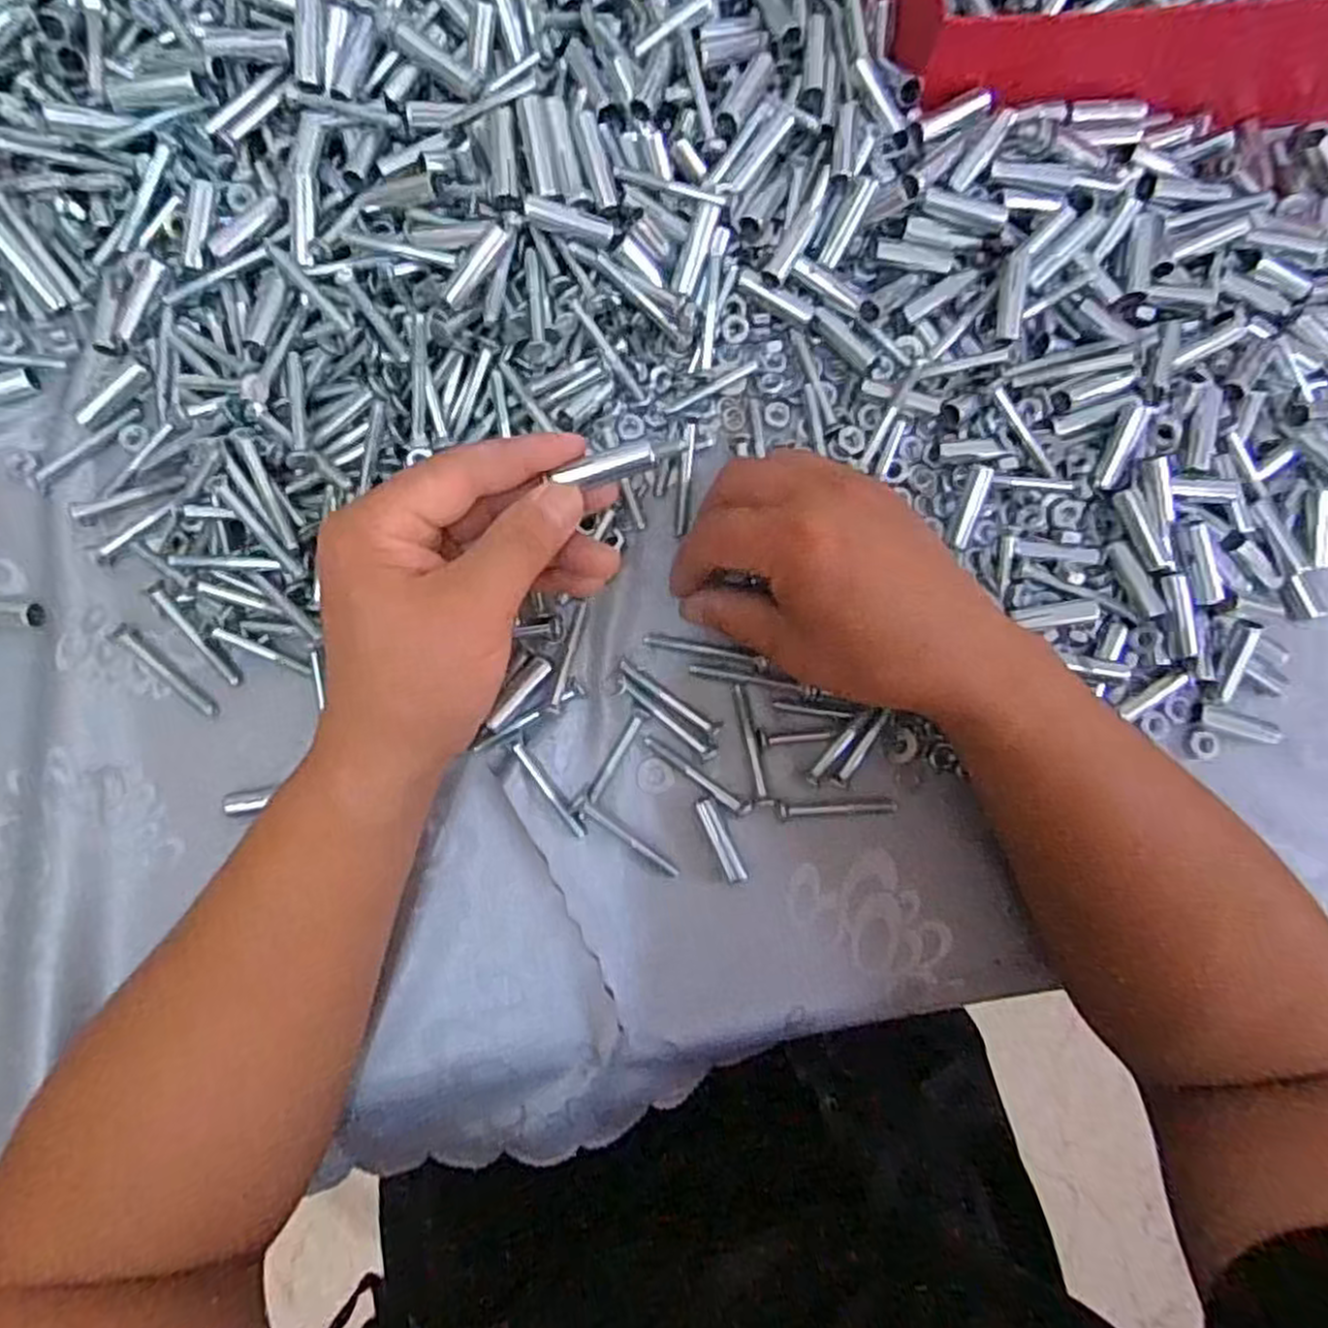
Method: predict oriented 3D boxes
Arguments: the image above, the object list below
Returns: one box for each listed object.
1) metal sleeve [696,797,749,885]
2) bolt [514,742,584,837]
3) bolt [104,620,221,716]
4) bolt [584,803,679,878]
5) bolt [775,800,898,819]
[{"bbox_3d":[0.026,0.079,0.345,0.009,0.005,0.039,-23,84,-6],"label":"metal sleeve"},{"bbox_3d":[-0.050,0.055,0.342,0.006,0.004,0.049,-36,86,-7],"label":"bolt"},{"bbox_3d":[-0.220,0.002,0.342,0.057,0.005,0.010,39,82,3],"label":"bolt"},{"bbox_3d":[-0.014,0.078,0.343,0.051,0.004,0.007,33,82,2],"label":"bolt"},{"bbox_3d":[0.079,0.065,0.349,0.056,0.007,0.007,-1,82,-3],"label":"bolt"}]

